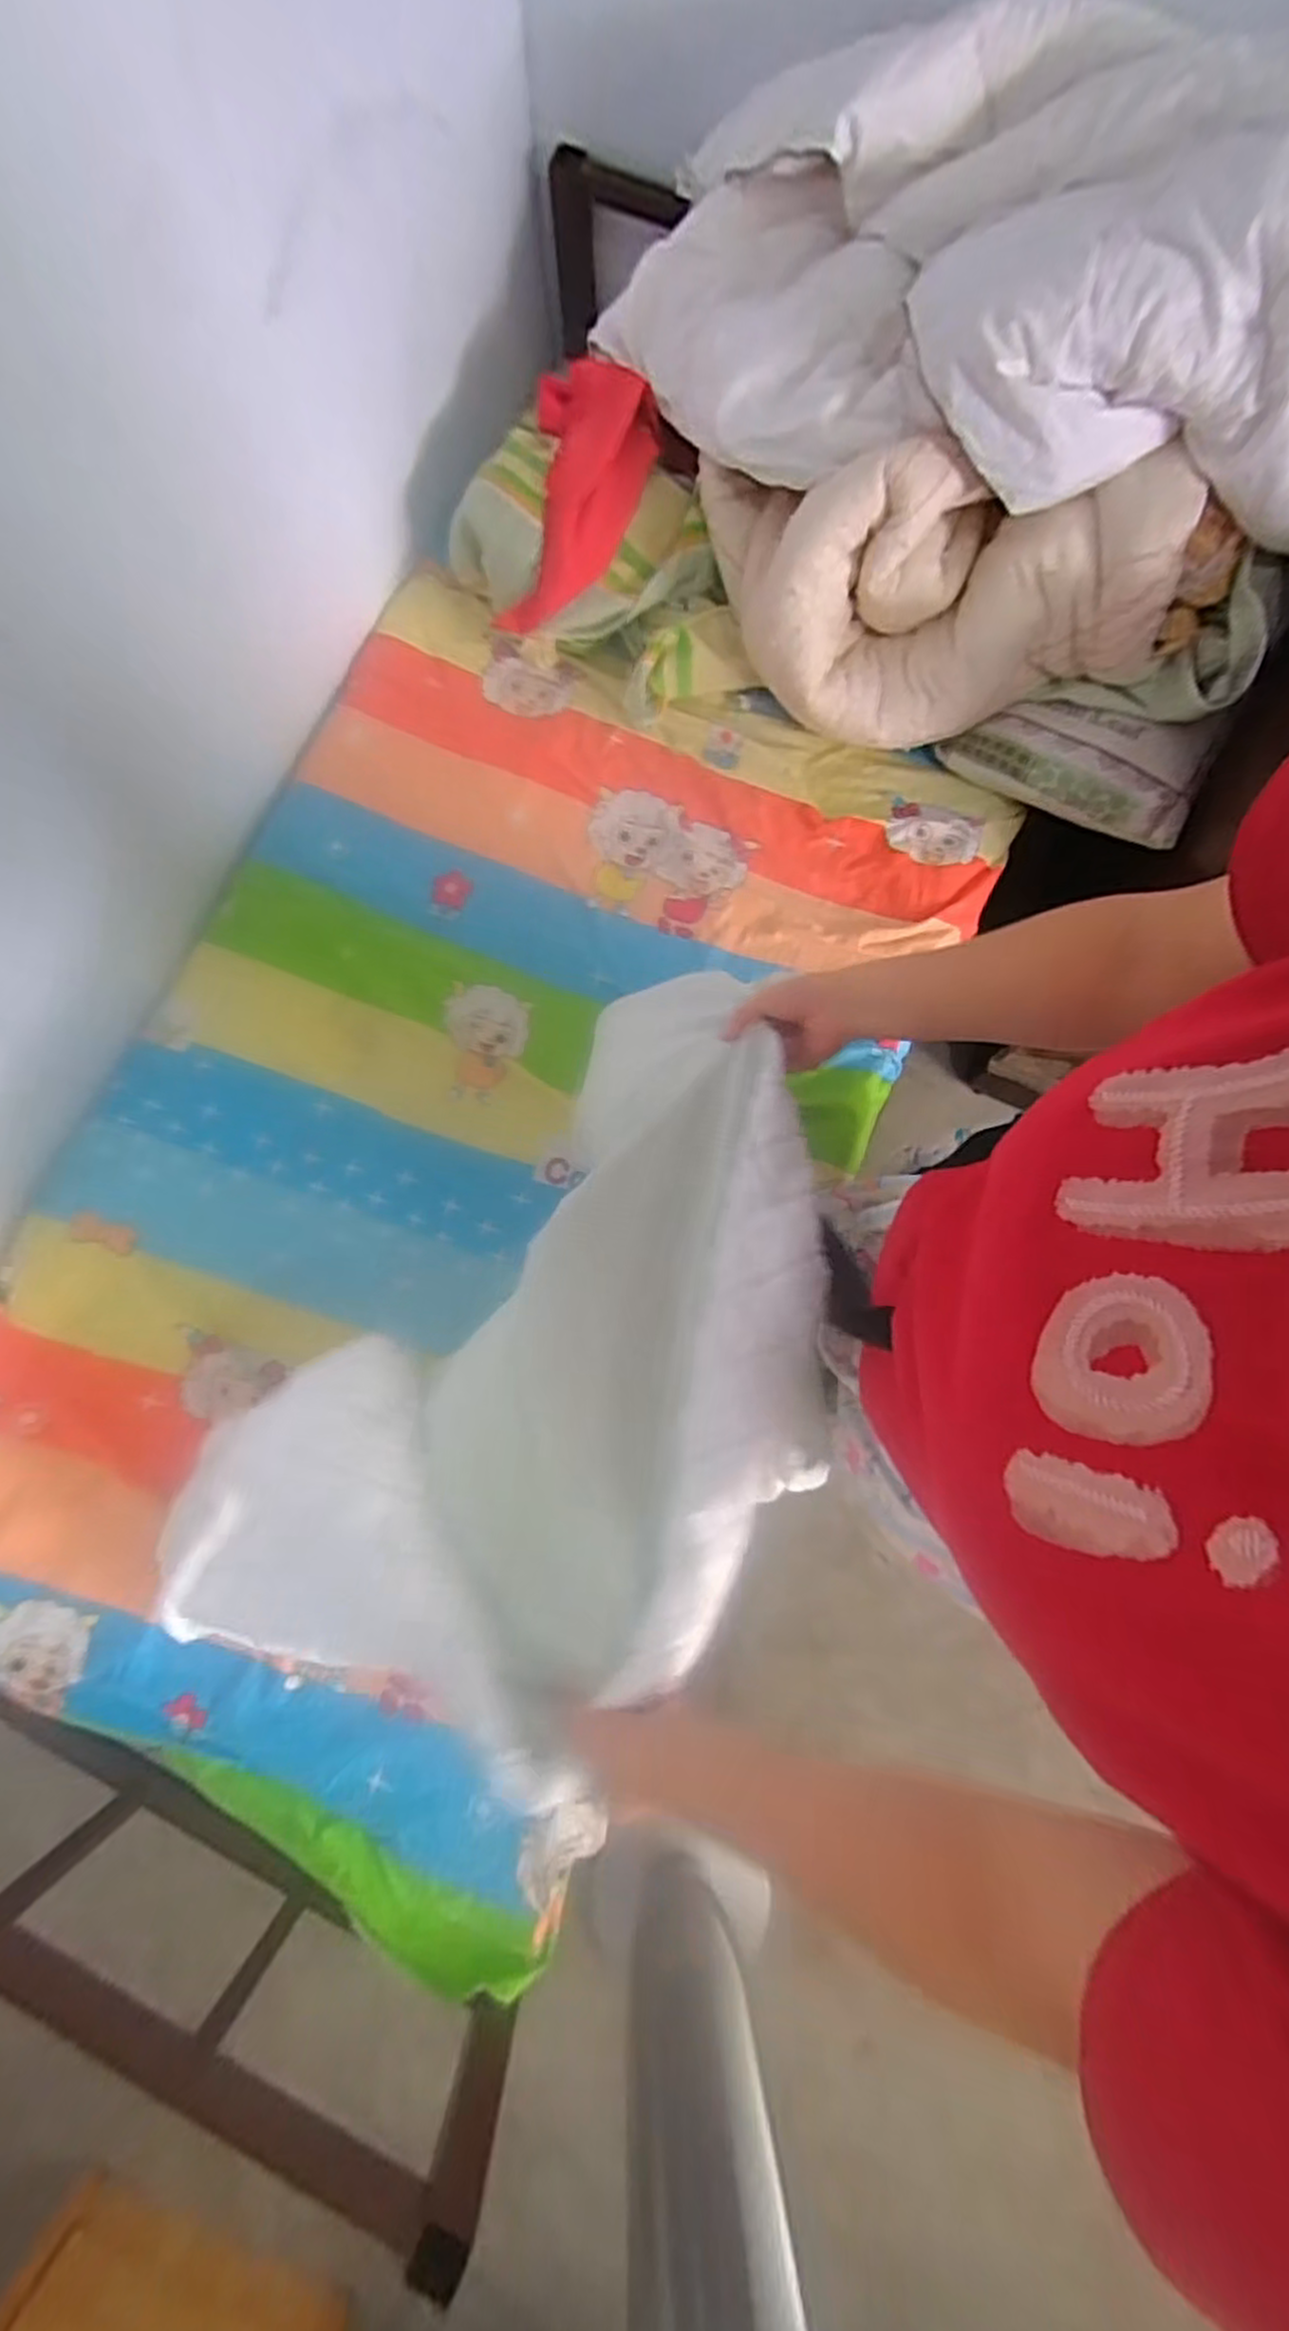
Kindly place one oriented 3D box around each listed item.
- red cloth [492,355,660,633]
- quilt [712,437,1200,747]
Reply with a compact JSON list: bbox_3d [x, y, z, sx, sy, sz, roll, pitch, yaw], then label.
[{"bbox_3d":[-0.098,-0.891,1.008,0.168,0.068,0.348,22,102,4],"label":"red cloth"},{"bbox_3d":[0.317,-0.691,0.904,0.592,0.251,0.202,24,78,5],"label":"quilt"}]

